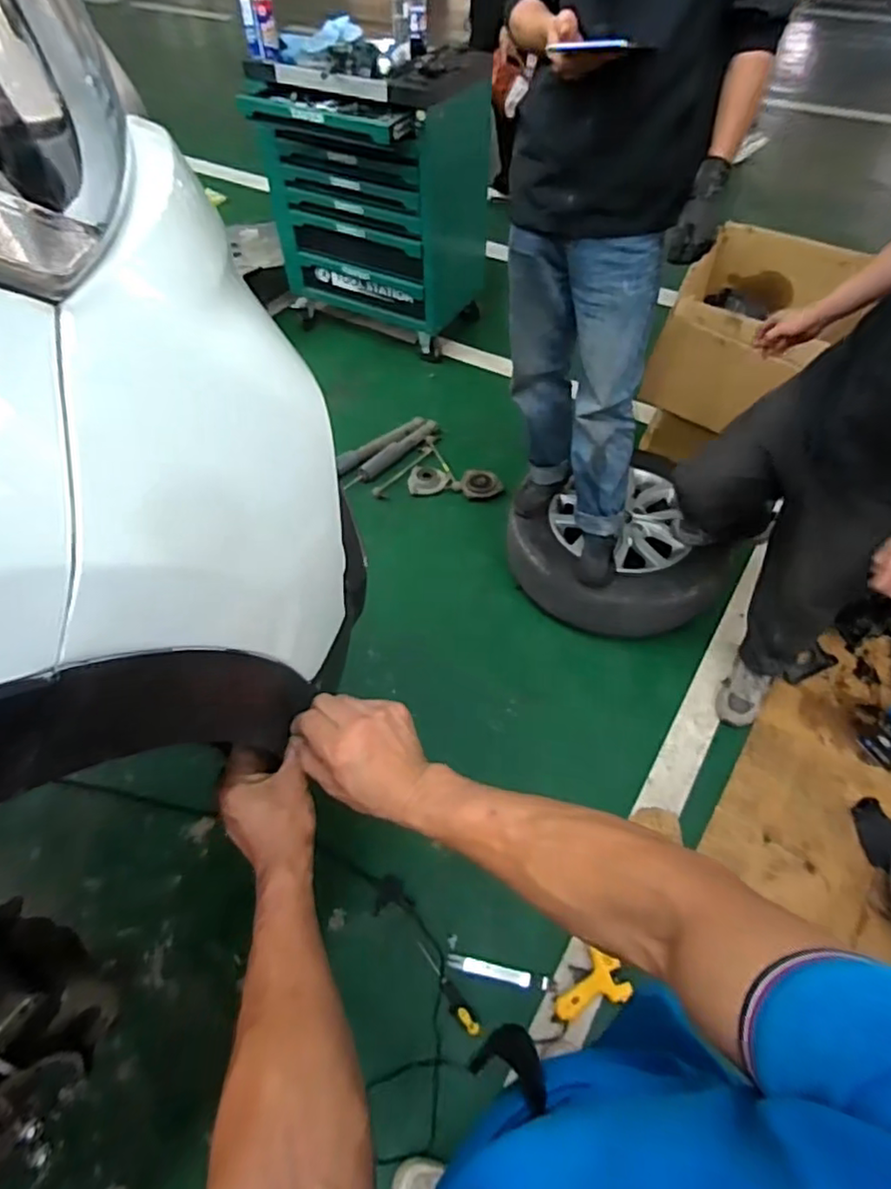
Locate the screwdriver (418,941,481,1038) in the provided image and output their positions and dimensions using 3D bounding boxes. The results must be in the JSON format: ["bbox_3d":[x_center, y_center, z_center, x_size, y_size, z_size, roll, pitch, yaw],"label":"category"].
[{"bbox_3d":[0.003,0.855,1.354,0.037,0.023,0.208,-33,59,-22],"label":"screwdriver"}]

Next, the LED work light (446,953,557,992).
[{"bbox_3d":[0.123,0.833,1.371,0.239,0.026,0.032,9,53,8],"label":"LED work light"}]

